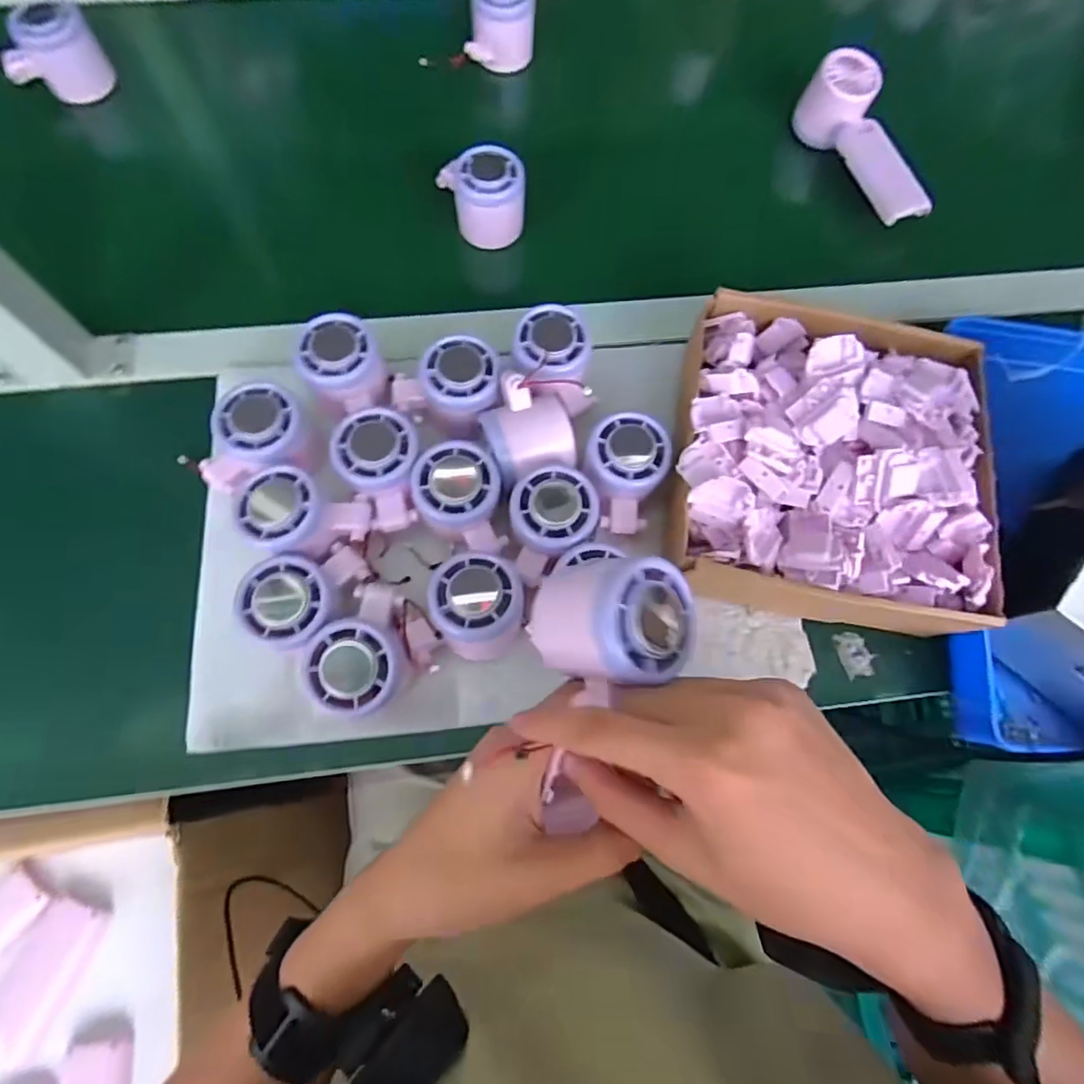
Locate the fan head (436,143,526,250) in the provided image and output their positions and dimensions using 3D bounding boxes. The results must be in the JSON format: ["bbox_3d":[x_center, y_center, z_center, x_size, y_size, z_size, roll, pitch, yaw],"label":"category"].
[{"bbox_3d":[-0.047,-0.282,0.491,0.065,0.055,0.055,13,73,2],"label":"fan head"}]

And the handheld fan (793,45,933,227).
[{"bbox_3d":[0.288,-0.355,0.527,0.053,0.050,0.162,-23,75,-9],"label":"handheld fan"}]

